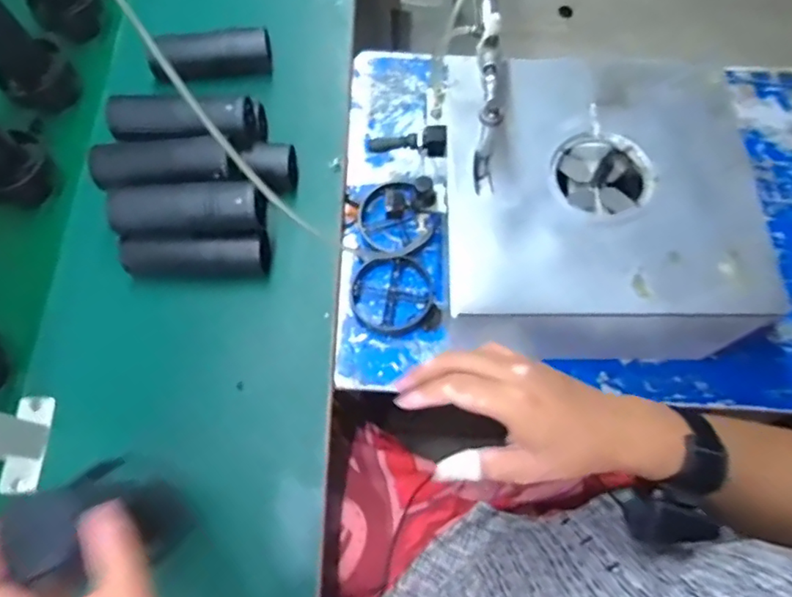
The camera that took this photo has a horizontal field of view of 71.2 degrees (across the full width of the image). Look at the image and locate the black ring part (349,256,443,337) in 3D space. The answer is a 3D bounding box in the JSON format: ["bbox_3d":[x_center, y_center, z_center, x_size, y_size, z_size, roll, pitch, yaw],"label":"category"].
[{"bbox_3d":[-0.003,-0.006,0.668,0.103,0.013,0.099,-8,67,-1],"label":"black ring part"}]

